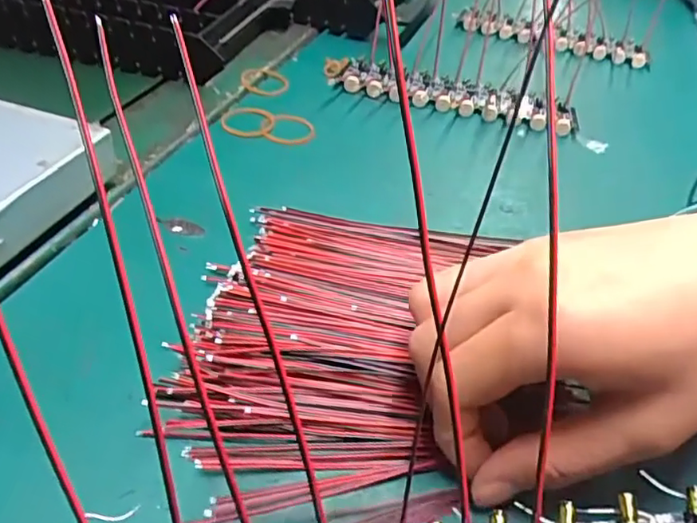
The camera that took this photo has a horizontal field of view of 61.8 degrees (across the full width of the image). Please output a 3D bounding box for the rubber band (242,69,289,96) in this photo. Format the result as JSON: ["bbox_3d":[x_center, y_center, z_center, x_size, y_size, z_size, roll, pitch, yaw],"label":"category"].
[{"bbox_3d":[-0.056,-0.123,0.393,0.031,0.005,0.032,0,41,-5],"label":"rubber band"}]

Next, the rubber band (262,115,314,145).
[{"bbox_3d":[-0.036,-0.081,0.351,0.031,0.004,0.033,-2,41,-7],"label":"rubber band"}]

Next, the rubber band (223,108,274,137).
[{"bbox_3d":[-0.061,-0.085,0.353,0.031,0.004,0.034,-4,42,-9],"label":"rubber band"}]

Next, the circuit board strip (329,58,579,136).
[{"bbox_3d":[0.072,-0.114,0.402,0.166,0.011,0.049,11,42,8],"label":"circuit board strip"}]

